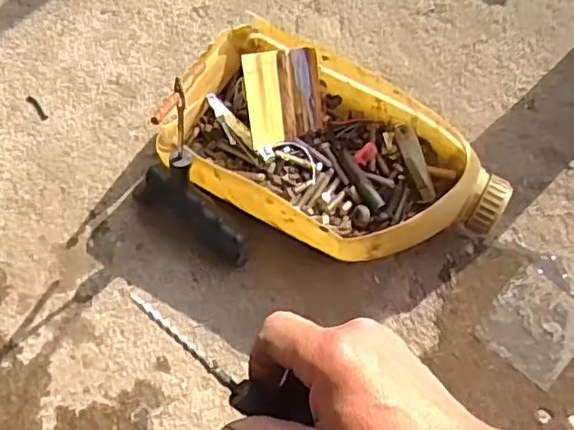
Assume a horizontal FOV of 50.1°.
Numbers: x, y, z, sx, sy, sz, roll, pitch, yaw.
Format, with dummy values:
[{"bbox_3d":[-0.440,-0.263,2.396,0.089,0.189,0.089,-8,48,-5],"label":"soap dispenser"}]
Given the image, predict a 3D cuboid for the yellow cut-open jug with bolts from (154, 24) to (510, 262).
[{"bbox_3d":[0.033,-0.046,0.479,0.261,0.061,0.142,27,76,9],"label":"yellow cut-open jug with bolts"}]

